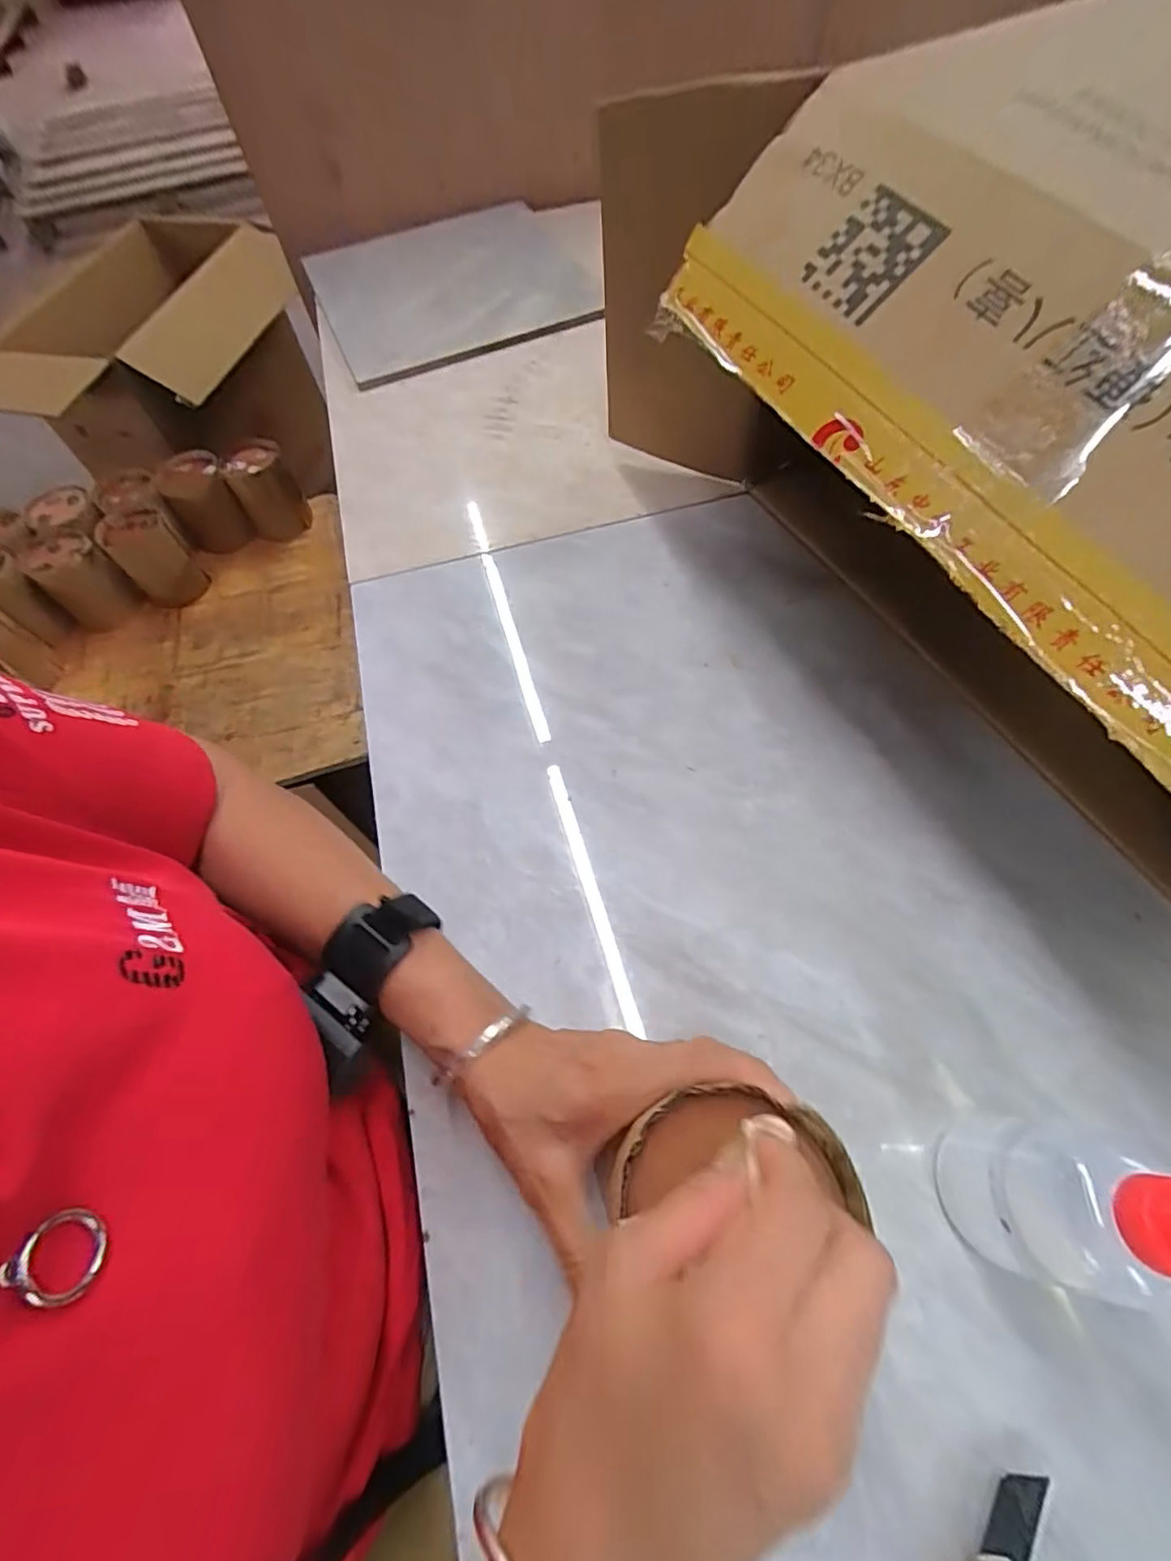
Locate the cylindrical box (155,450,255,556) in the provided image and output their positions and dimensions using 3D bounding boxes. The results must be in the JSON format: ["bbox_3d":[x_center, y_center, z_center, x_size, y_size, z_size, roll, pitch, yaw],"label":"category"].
[{"bbox_3d":[-0.556,-0.402,0.905,0.091,0.102,0.103,-28,64,-11],"label":"cylindrical box"}]

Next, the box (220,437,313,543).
[{"bbox_3d":[-0.468,-0.426,0.903,0.083,0.099,0.092,-28,64,-11],"label":"box"}]

